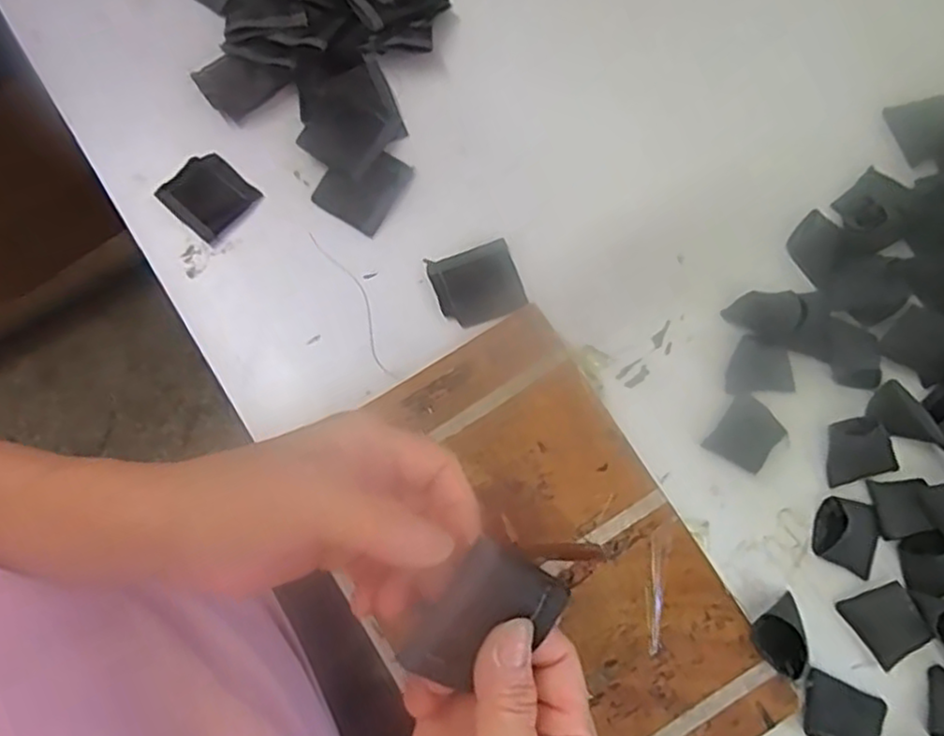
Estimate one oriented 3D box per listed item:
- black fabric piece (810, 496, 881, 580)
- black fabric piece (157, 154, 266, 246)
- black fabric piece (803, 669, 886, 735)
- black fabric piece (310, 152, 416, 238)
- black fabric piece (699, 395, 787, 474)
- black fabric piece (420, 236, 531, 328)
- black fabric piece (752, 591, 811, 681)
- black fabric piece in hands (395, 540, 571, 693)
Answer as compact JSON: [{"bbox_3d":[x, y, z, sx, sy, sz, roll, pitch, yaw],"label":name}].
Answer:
[{"bbox_3d":[0.220,0.097,0.403,0.036,0.020,0.040,15,78,3],"label":"black fabric piece"},{"bbox_3d":[-0.173,-0.114,0.453,0.054,0.013,0.047,41,80,8],"label":"black fabric piece"},{"bbox_3d":[0.205,0.194,0.387,0.045,0.017,0.036,23,78,4],"label":"black fabric piece"},{"bbox_3d":[-0.073,-0.120,0.458,0.049,0.004,0.055,29,78,5],"label":"black fabric piece"},{"bbox_3d":[0.168,0.041,0.425,0.034,0.007,0.041,40,80,7],"label":"black fabric piece"},{"bbox_3d":[0.003,-0.053,0.443,0.052,0.004,0.049,-20,78,-5],"label":"black fabric piece"},{"bbox_3d":[0.176,0.149,0.390,0.038,0.032,0.033,-32,80,-8],"label":"black fabric piece"},{"bbox_3d":[0.007,0.094,0.254,0.045,0.006,0.054,36,85,-19],"label":"black fabric piece in hands"}]

